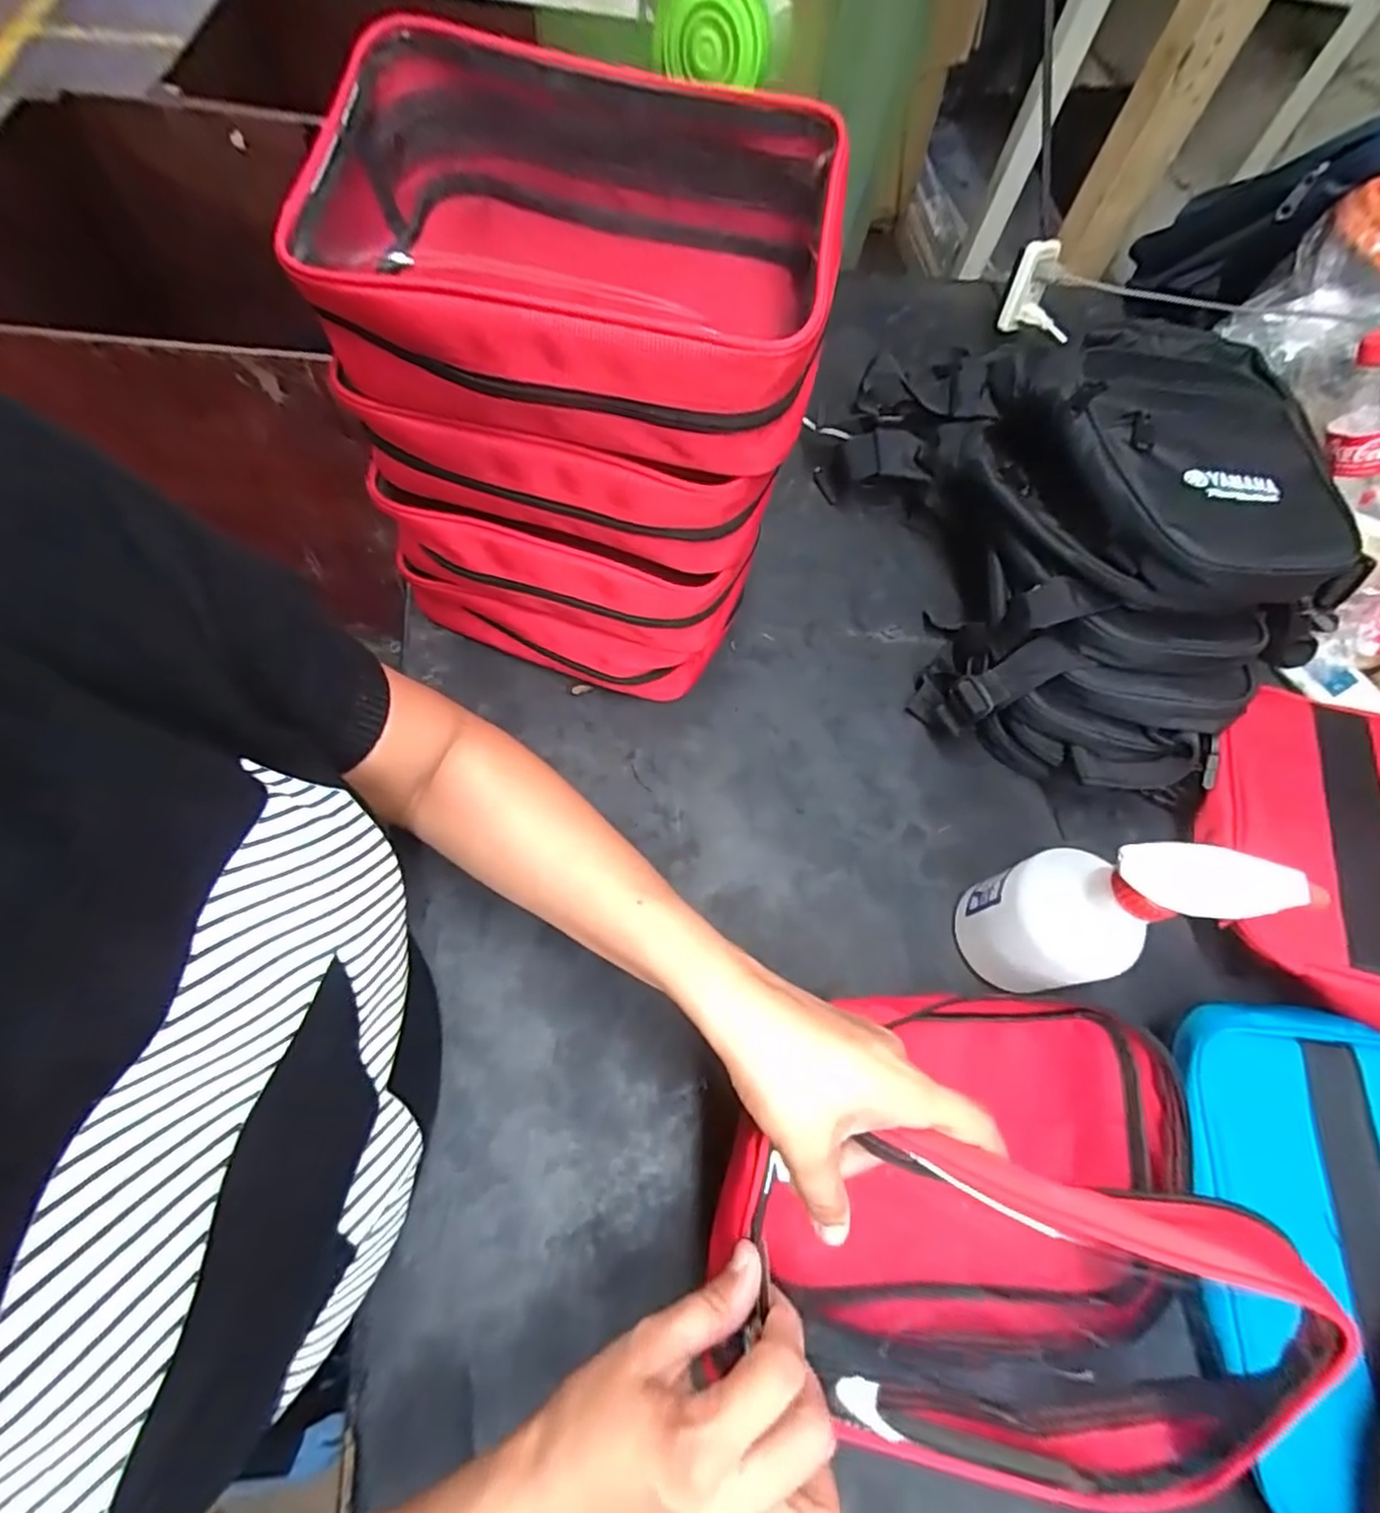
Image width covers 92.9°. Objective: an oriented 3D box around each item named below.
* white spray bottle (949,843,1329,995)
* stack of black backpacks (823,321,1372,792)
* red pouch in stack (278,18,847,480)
[{"bbox_3d":[0.237,0.088,0.384,0.083,0.174,0.077,-9,66,-11],"label":"white spray bottle"},{"bbox_3d":[0.301,-0.186,0.521,0.258,0.181,0.413,-9,66,-11],"label":"stack of black backpacks"},{"bbox_3d":[-0.056,-0.249,0.329,0.240,0.092,0.172,11,64,-1],"label":"red pouch in stack"}]

